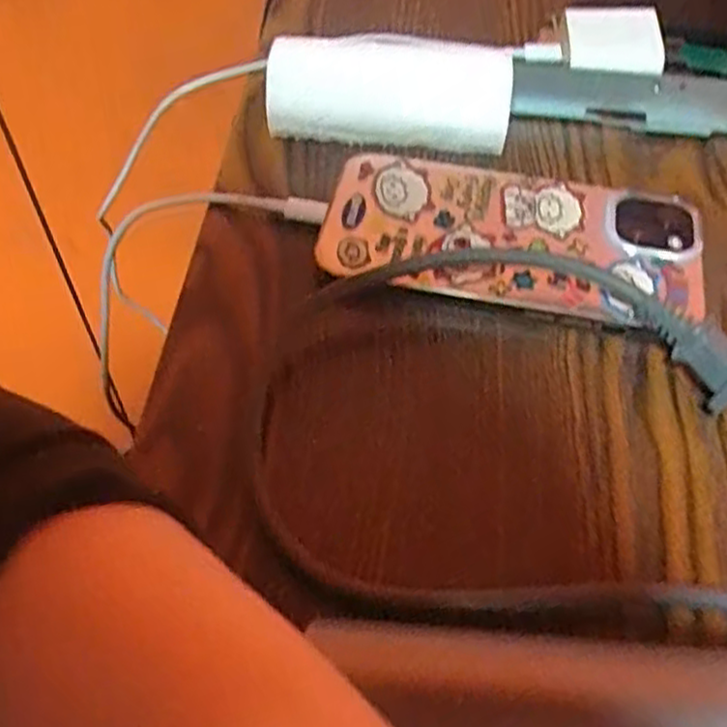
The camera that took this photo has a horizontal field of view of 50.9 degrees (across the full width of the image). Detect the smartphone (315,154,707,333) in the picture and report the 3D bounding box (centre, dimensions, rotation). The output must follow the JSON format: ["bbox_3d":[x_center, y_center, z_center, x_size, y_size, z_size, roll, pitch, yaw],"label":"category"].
[{"bbox_3d":[0.056,-0.046,0.284,0.138,0.009,0.065,10,59,1],"label":"smartphone"}]

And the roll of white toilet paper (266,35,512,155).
[{"bbox_3d":[0.014,-0.113,0.309,0.105,0.045,0.035,-7,43,-9],"label":"roll of white toilet paper"}]

